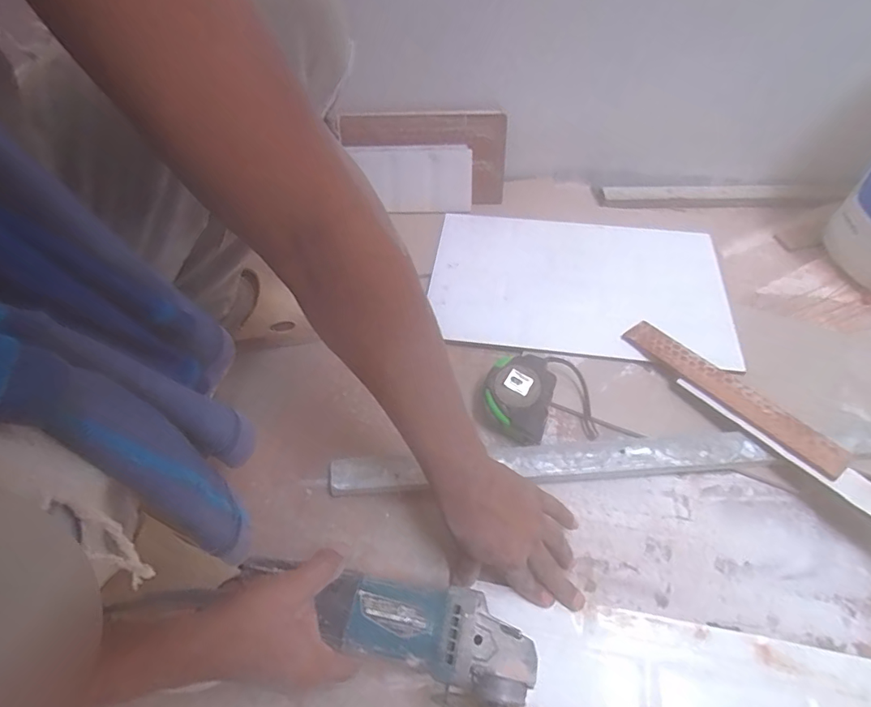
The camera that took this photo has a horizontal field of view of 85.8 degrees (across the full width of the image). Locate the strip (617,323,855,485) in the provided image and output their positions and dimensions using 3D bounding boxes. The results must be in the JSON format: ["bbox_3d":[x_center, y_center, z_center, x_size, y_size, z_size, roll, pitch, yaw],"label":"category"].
[{"bbox_3d":[0.326,0.041,0.527,0.044,0.008,0.245,-37,58,-16],"label":"strip"}]

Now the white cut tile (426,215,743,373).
[{"bbox_3d":[0.190,-0.100,0.651,0.383,0.011,0.247,6,57,9],"label":"white cut tile"}]

